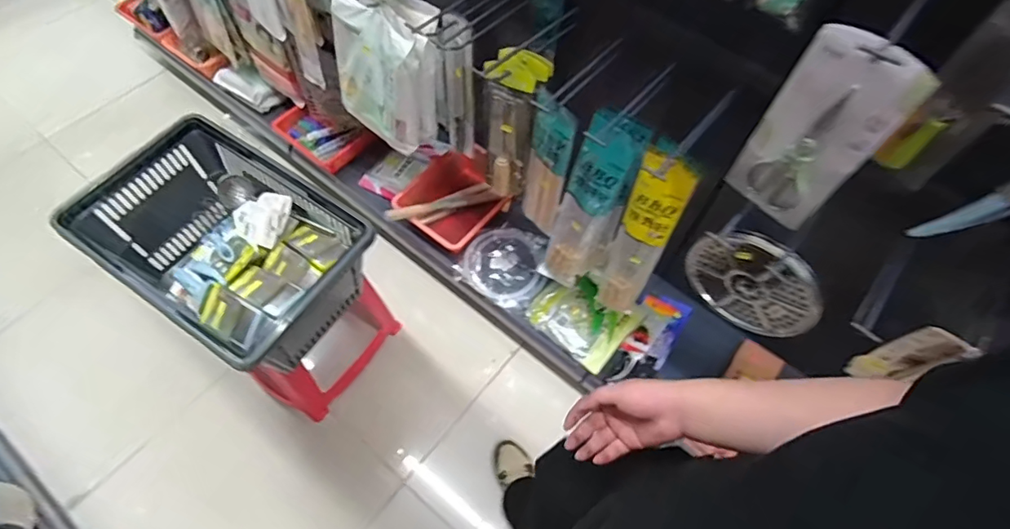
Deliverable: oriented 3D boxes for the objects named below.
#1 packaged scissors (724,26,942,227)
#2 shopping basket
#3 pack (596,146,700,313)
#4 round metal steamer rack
[{"bbox_3d":[0.370,-0.154,0.627,0.027,0.291,0.126,-39,70,-21],"label":"packaged scissors"},{"bbox_3d":[-0.546,-0.044,1.005,0.510,0.238,0.321,31,64,13],"label":"shopping basket"},{"bbox_3d":[0.262,-0.041,1.019,0.107,0.451,0.051,30,64,13],"label":"pack"},{"bbox_3d":[0.420,0.033,0.885,0.217,0.211,0.027,36,65,16],"label":"round metal steamer rack"}]

